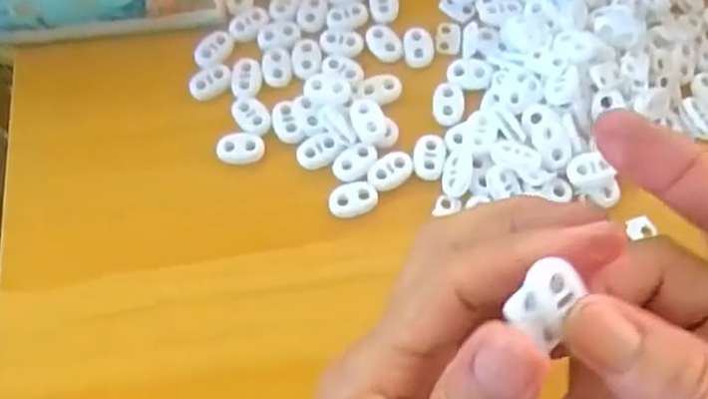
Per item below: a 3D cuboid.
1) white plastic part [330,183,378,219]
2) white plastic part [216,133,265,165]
[{"bbox_3d":[0.000,-0.001,0.326,0.023,0.004,0.016,-12,66,-3],"label":"white plastic part"},{"bbox_3d":[-0.055,-0.025,0.338,0.022,0.004,0.015,0,66,2],"label":"white plastic part"}]

